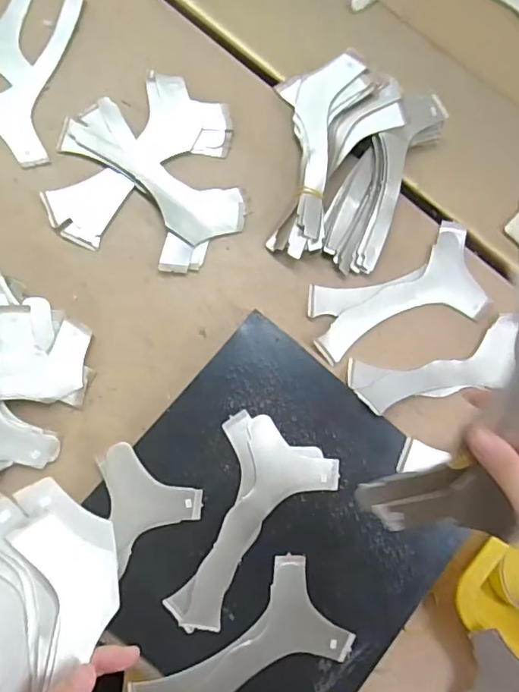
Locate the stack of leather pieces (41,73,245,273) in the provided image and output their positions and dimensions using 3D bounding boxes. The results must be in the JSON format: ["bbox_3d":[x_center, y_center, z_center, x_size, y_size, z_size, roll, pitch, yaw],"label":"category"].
[{"bbox_3d":[-0.105,-0.179,0.533,0.183,0.018,0.189,11,83,-5],"label":"stack of leather pieces"}]

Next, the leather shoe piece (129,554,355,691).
[{"bbox_3d":[-0.020,0.281,0.478,0.191,0.011,0.097,-32,88,-8],"label":"leather shoe piece"}]

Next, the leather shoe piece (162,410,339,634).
[{"bbox_3d":[-0.016,0.166,0.490,0.108,0.008,0.189,31,82,-2],"label":"leather shoe piece"}]

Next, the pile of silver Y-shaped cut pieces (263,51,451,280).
[{"bbox_3d":[0.090,-0.182,0.547,0.171,0.041,0.208,20,82,-4],"label":"pile of silver Y-shaped cut pieces"}]

